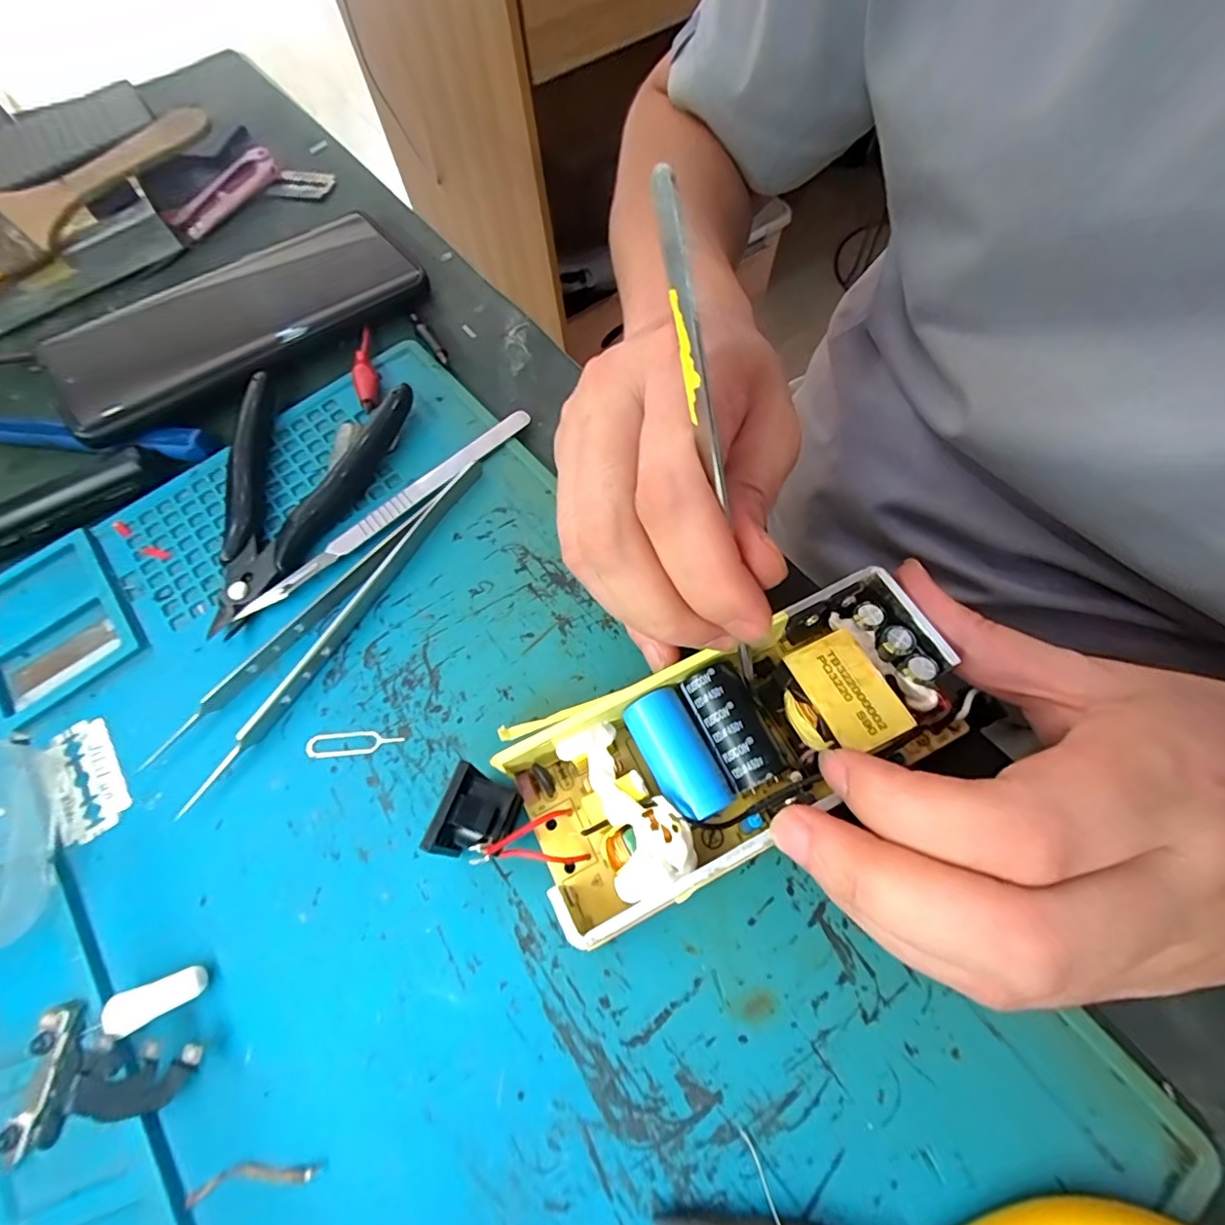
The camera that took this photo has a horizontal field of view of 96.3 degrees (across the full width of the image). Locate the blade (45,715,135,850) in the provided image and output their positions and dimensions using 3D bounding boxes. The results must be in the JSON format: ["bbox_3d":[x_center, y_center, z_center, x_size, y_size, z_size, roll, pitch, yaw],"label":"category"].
[{"bbox_3d":[-0.178,0.055,0.185,0.022,0.004,0.041,-34,69,-12],"label":"blade"}]

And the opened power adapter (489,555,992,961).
[{"bbox_3d":[0.038,0.037,0.163,0.133,0.025,0.057,-26,67,-5],"label":"opened power adapter"}]

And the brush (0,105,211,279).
[{"bbox_3d":[-0.275,-0.206,0.275,0.160,0.012,0.055,-34,77,-11],"label":"brush"}]

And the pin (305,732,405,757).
[{"bbox_3d":[-0.087,0.044,0.184,0.033,0.004,0.008,-5,66,1],"label":"pin"}]

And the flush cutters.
[{"bbox_3d":[-0.140,-0.056,0.224,0.071,0.013,0.112,25,70,13],"label":"flush cutters"}]

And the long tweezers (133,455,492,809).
[{"bbox_3d":[-0.099,-0.002,0.202,0.026,0.009,0.151,34,72,16],"label":"long tweezers"}]

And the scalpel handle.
[{"bbox_3d":[-0.087,-0.042,0.220,0.133,0.004,0.012,-41,70,-14],"label":"scalpel handle"}]

